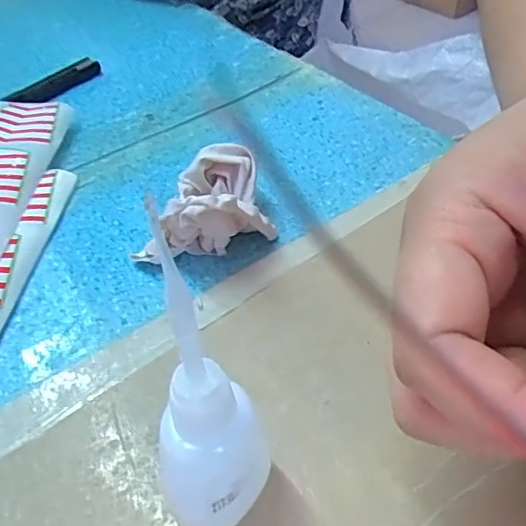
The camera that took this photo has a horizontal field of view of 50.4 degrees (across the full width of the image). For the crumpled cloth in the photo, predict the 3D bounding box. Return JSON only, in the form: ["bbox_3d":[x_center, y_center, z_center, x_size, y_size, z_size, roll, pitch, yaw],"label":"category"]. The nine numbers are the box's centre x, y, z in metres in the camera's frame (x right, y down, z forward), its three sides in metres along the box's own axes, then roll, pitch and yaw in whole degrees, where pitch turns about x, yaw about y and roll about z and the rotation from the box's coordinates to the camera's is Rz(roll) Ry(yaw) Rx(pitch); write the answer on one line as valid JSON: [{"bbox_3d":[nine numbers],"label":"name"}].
[{"bbox_3d":[-0.024,-0.027,0.255,0.054,0.038,0.064,22,50,24],"label":"crumpled cloth"}]

